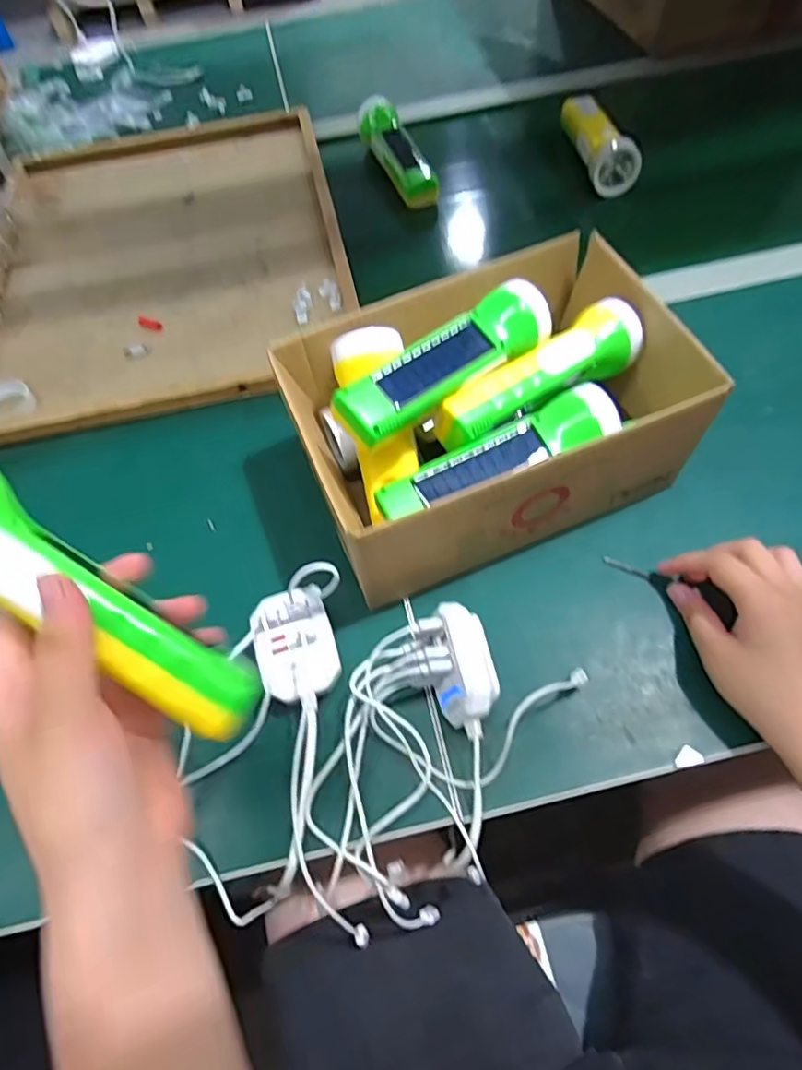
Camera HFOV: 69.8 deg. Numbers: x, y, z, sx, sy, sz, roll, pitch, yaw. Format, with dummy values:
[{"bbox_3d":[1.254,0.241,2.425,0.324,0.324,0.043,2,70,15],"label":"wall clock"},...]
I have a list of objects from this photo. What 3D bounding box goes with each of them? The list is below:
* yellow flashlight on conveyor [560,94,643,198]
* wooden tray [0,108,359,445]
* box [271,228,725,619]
[{"bbox_3d":[0.232,-0.470,0.689,0.047,0.056,0.178,-10,61,-1],"label":"yellow flashlight on conveyor"},{"bbox_3d":[-0.270,-0.331,0.658,0.395,0.029,0.527,-12,61,-2],"label":"wooden tray"},{"bbox_3d":[0.061,-0.093,0.431,0.264,0.126,0.187,-21,62,-7],"label":"box"}]

